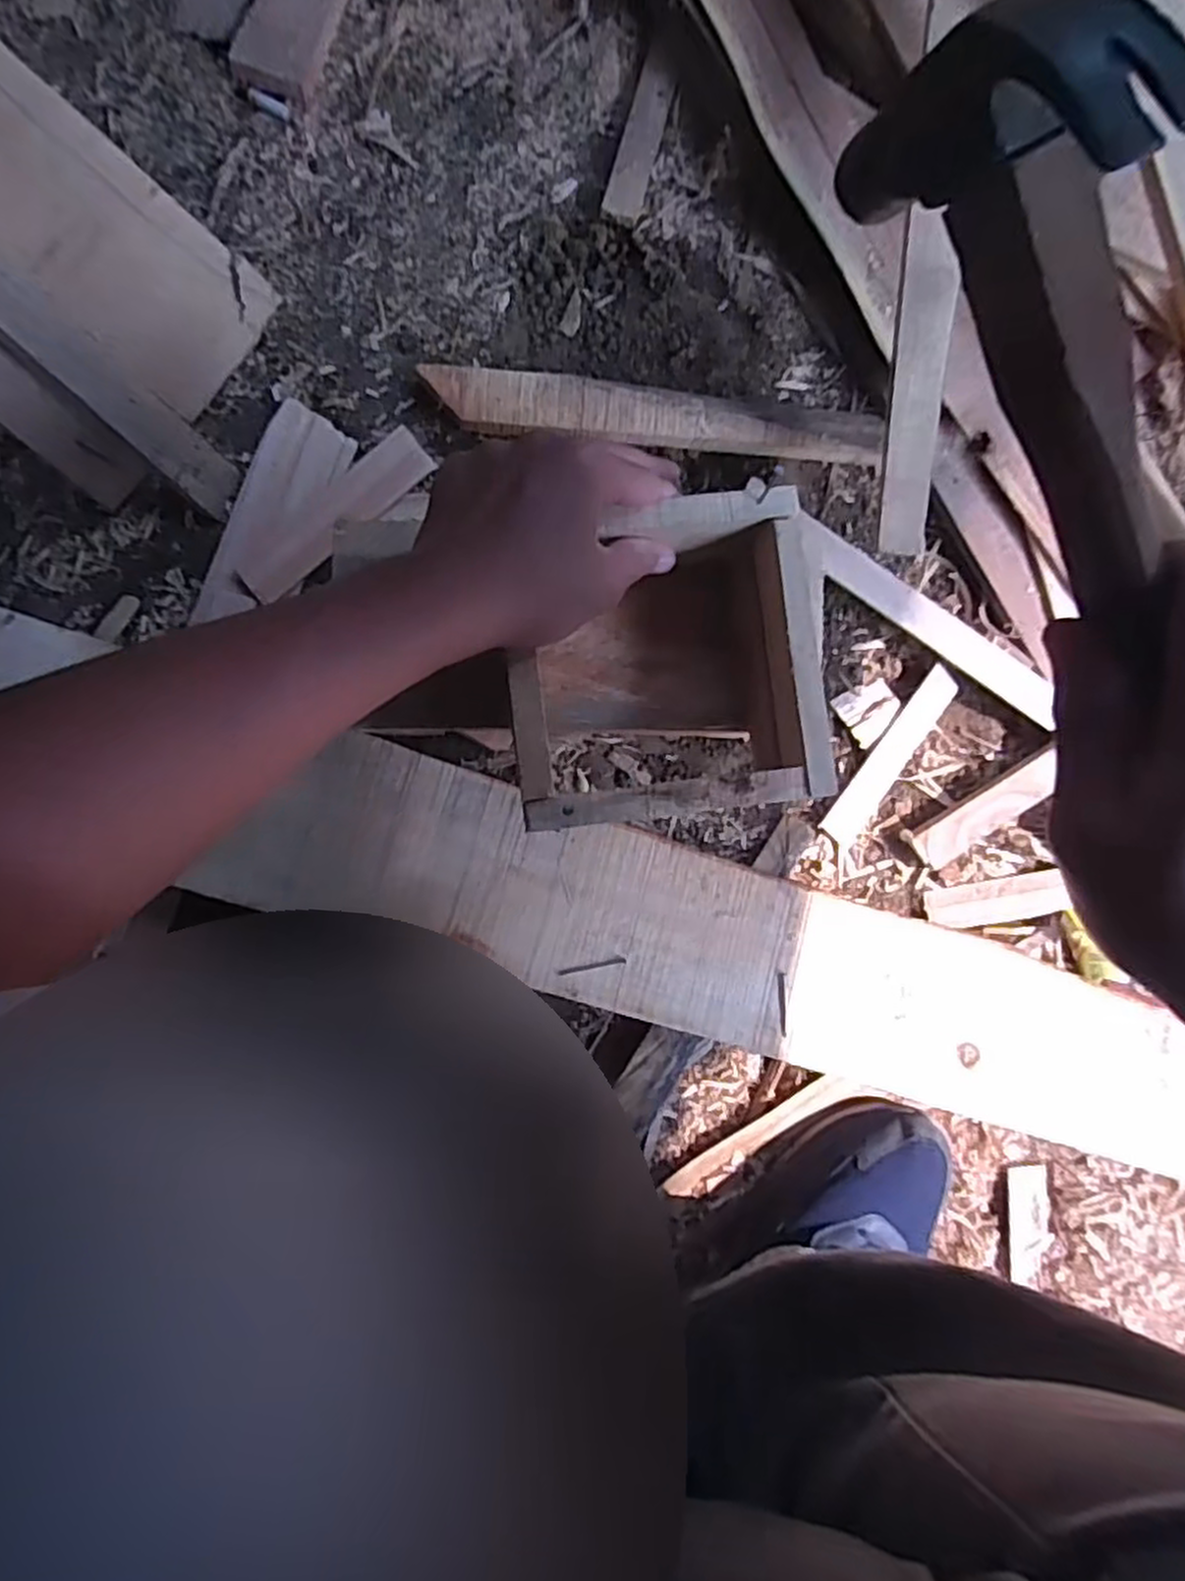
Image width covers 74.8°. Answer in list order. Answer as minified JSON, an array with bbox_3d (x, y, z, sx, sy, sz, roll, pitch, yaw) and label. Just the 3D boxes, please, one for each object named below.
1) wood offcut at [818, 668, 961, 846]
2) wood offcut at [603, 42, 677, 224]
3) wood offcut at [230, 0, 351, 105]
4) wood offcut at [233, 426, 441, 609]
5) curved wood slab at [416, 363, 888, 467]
[{"bbox_3d":[0.221,-0.025,0.573,0.031,0.009,0.146,34,84,-1],"label":"wood offcut"},{"bbox_3d":[0.034,-0.456,0.543,0.026,0.008,0.120,16,85,-3],"label":"wood offcut"},{"bbox_3d":[-0.202,-0.532,0.527,0.054,0.019,0.113,19,84,-2],"label":"wood offcut"},{"bbox_3d":[-0.173,-0.186,0.525,0.149,0.007,0.034,-44,90,-6],"label":"wood offcut"},{"bbox_3d":[0.048,-0.258,0.538,0.309,0.028,0.041,2,85,-4],"label":"curved wood slab"}]

